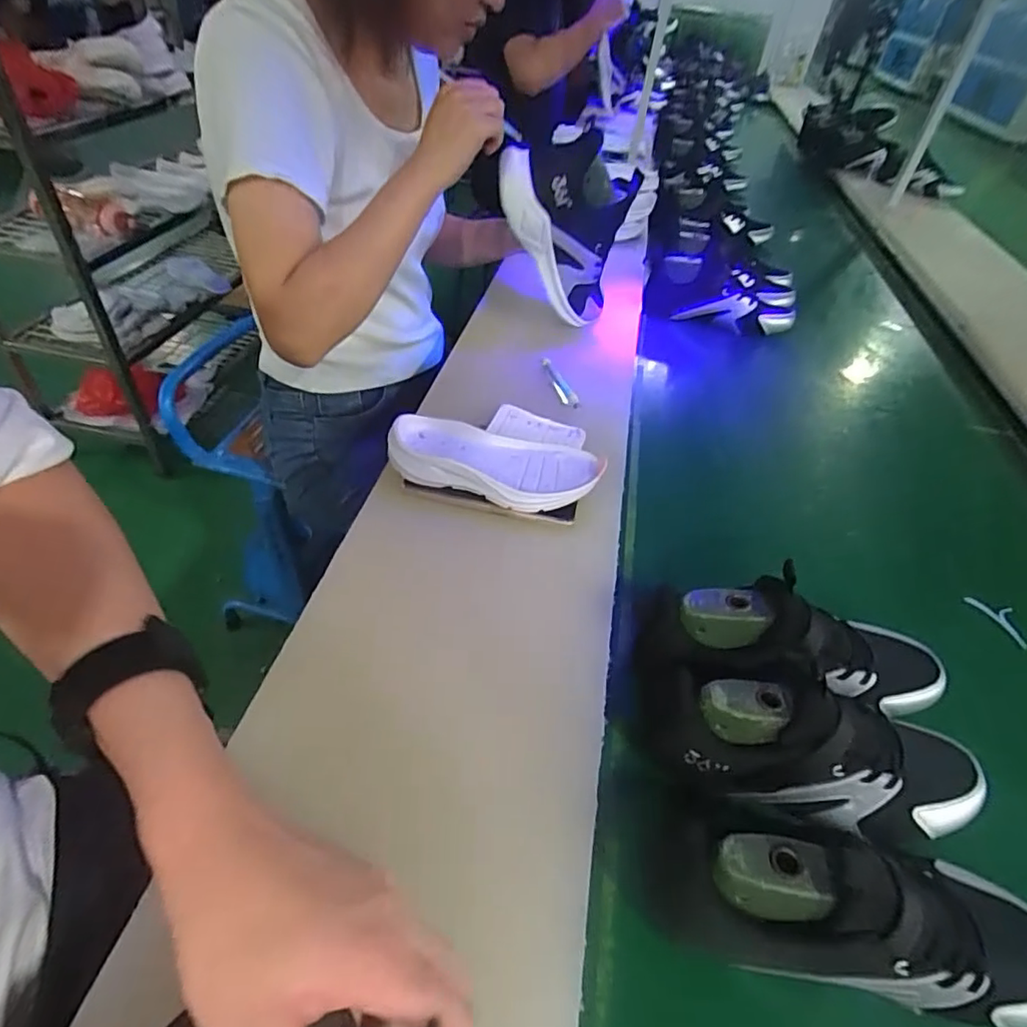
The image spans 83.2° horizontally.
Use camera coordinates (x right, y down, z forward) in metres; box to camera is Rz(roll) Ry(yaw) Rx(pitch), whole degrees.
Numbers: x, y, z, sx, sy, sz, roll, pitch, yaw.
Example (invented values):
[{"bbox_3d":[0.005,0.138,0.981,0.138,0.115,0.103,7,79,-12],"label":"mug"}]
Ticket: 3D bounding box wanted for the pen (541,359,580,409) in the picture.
[{"bbox_3d":[0.054,-0.159,0.704,0.017,0.012,0.092,-14,49,-19],"label":"pen"}]

